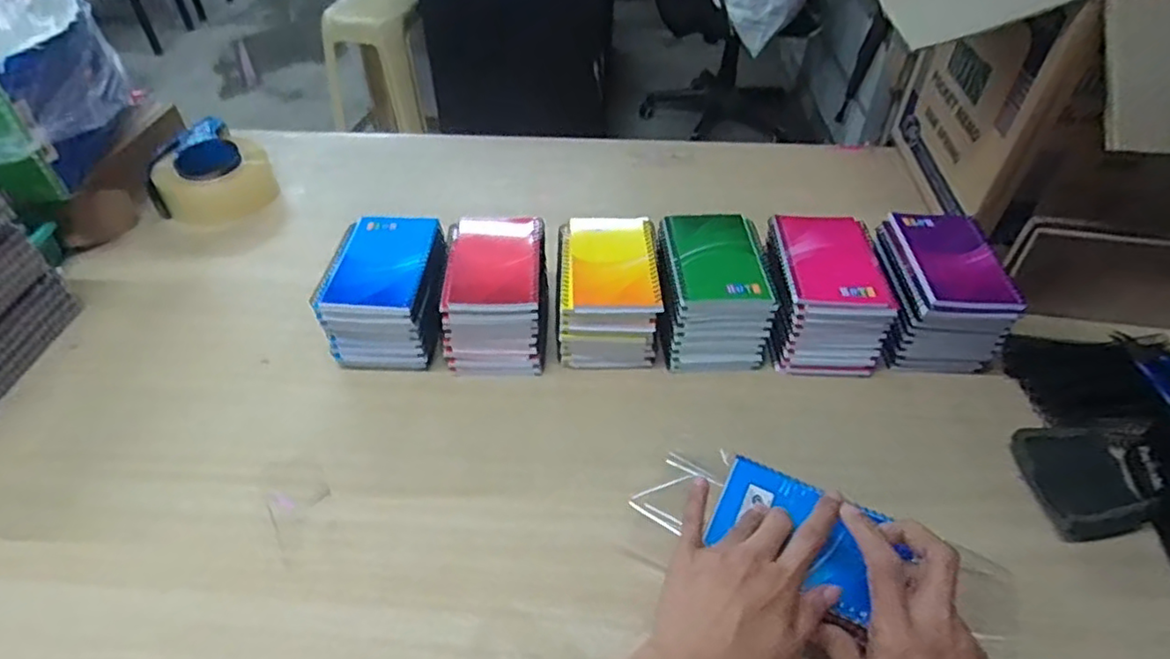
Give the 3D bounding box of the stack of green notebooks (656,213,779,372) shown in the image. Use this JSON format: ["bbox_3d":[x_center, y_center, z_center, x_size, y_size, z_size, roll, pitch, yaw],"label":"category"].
[{"bbox_3d":[0.123,-0.039,0.642,0.099,0.099,0.134,-1,44,-2],"label":"stack of green notebooks"}]

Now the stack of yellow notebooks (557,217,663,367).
[{"bbox_3d":[0.022,-0.035,0.637,0.097,0.096,0.130,-1,44,-2],"label":"stack of yellow notebooks"}]

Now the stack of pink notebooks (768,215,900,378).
[{"bbox_3d":[0.234,-0.035,0.638,0.107,0.098,0.134,6,44,5],"label":"stack of pink notebooks"}]

